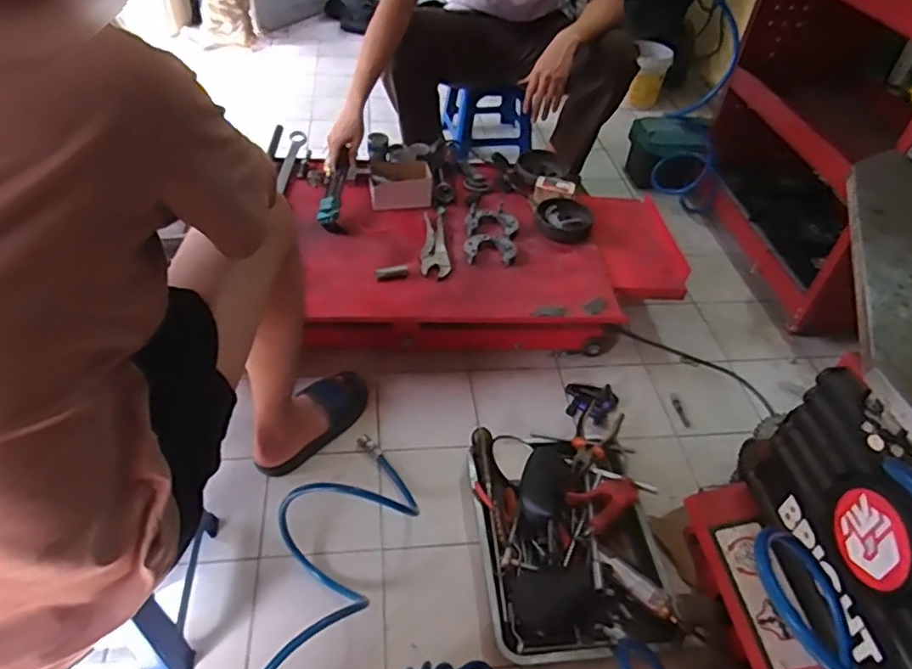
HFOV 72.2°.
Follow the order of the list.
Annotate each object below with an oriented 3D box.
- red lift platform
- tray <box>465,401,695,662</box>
[{"bbox_3d":[0.079,-0.165,1.467,0.848,0.195,0.608,-6,45,-12],"label":"red lift platform"},{"bbox_3d":[0.195,0.310,1.060,0.313,0.109,0.423,-2,44,-8],"label":"tray"}]

